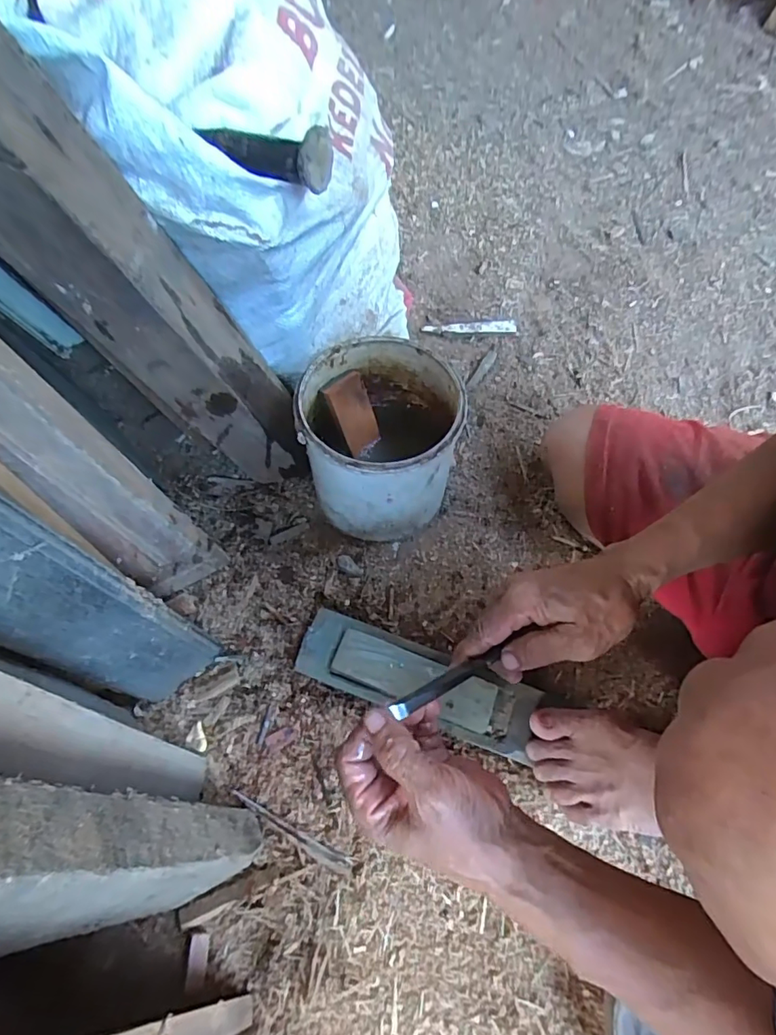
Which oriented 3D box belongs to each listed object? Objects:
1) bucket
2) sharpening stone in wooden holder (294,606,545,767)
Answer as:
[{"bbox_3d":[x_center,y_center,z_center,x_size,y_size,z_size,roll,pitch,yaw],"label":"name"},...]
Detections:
[{"bbox_3d":[-0.010,-0.084,0.619,0.170,0.186,0.175,0,65,1],"label":"bucket"},{"bbox_3d":[0.031,0.180,0.563,0.261,0.059,0.071,19,65,8],"label":"sharpening stone in wooden holder"}]

